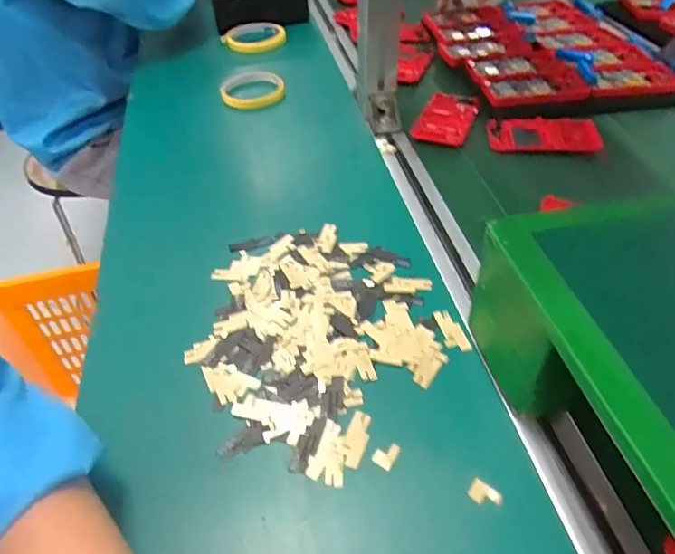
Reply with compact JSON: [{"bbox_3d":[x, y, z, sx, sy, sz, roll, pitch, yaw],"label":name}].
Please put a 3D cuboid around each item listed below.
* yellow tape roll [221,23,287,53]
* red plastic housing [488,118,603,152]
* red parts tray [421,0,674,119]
[{"bbox_3d":[-0.139,-0.400,0.859,0.098,0.013,0.103,-2,46,2],"label":"yellow tape roll"},{"bbox_3d":[0.237,-0.164,0.603,0.121,0.011,0.064,4,46,5],"label":"red plastic housing"},{"bbox_3d":[0.290,-0.331,0.741,0.267,0.025,0.331,-9,46,-7],"label":"red parts tray"}]

